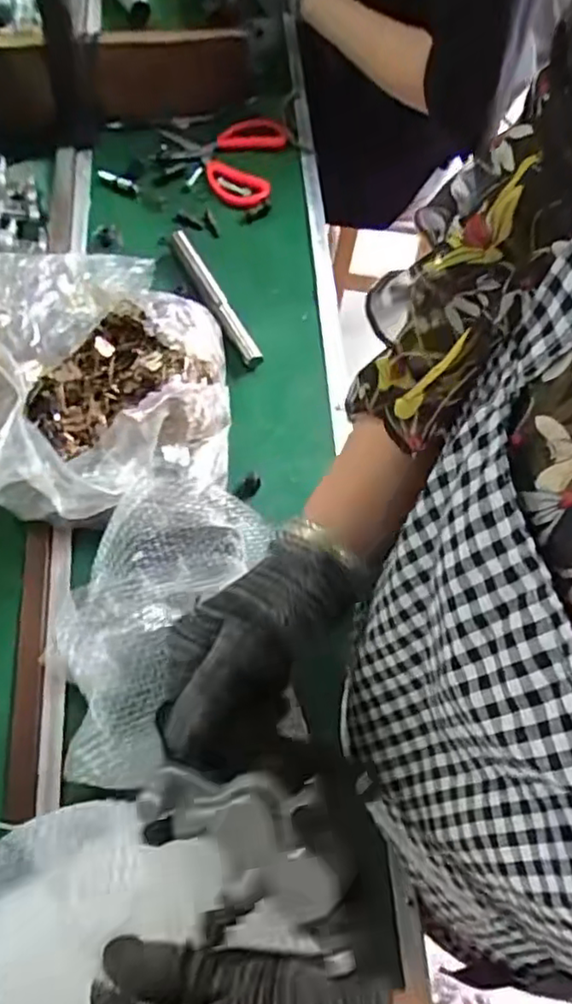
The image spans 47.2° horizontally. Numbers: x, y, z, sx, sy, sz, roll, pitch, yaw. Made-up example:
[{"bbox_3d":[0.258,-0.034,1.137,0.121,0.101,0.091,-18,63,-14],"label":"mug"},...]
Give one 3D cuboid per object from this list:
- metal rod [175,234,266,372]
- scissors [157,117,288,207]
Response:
[{"bbox_3d":[-0.076,-0.220,0.692,0.020,0.018,0.186,-26,67,-14],"label":"metal rod"},{"bbox_3d":[-0.082,-0.414,0.784,0.147,0.021,0.143,10,64,4],"label":"scissors"}]

